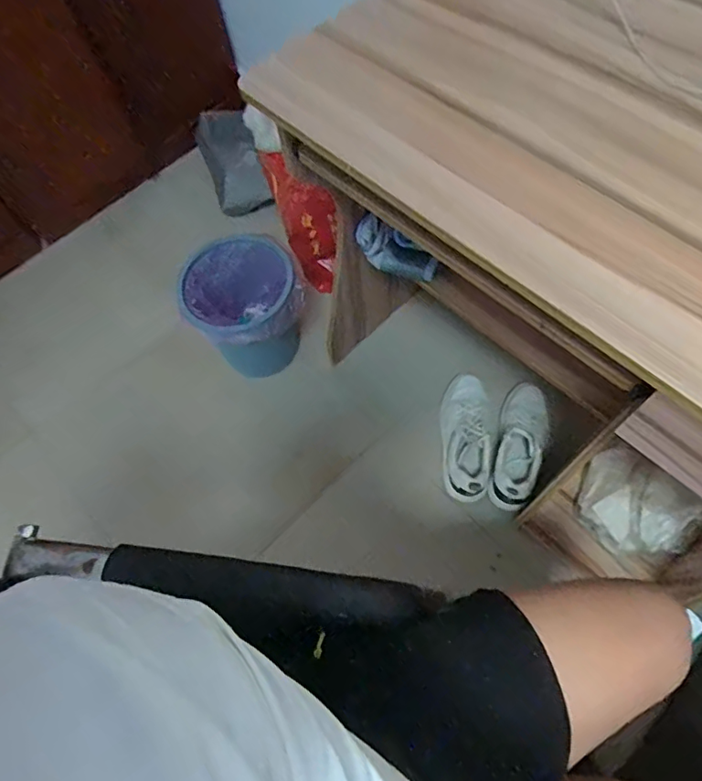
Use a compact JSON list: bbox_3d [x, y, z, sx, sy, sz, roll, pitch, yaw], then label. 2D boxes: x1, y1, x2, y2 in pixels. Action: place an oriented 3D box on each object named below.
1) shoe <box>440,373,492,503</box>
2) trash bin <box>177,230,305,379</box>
[{"bbox_3d":[0.253,0.095,1.146,0.096,0.102,0.287,3,67,2],"label":"shoe"},{"bbox_3d":[-0.229,-0.181,1.191,0.245,0.230,0.238,0,67,0],"label":"trash bin"}]

